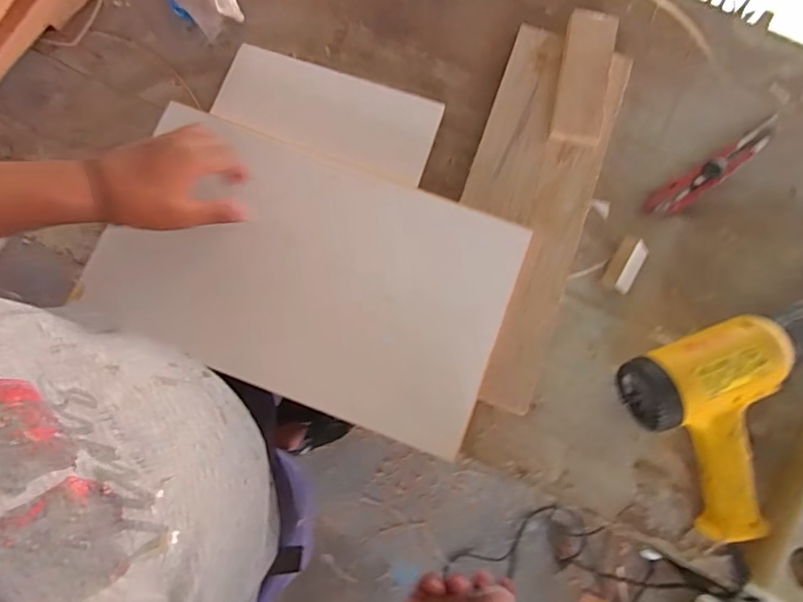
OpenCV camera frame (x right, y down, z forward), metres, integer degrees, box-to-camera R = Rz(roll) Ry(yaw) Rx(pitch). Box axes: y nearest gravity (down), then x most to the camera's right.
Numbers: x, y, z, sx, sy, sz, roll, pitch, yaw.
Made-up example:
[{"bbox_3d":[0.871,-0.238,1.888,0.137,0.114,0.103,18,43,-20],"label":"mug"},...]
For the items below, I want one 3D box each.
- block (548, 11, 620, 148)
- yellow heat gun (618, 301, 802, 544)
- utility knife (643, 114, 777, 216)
[{"bbox_3d":[0.199,-0.245,0.560,0.051,0.028,0.157,11,79,2],"label":"block"},{"bbox_3d":[0.356,0.104,0.487,0.243,0.069,0.182,-20,79,-4],"label":"yellow heat gun"},{"bbox_3d":[0.349,-0.147,0.561,0.171,0.017,0.032,-31,80,-6],"label":"utility knife"}]

